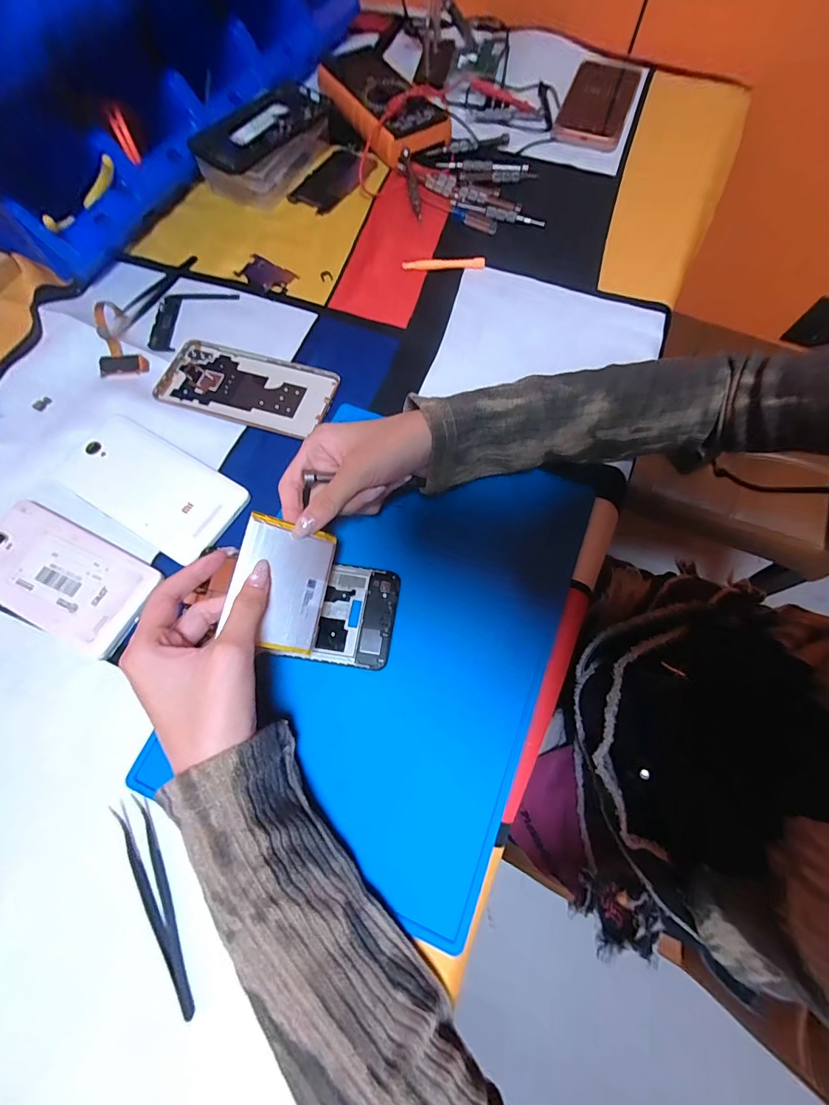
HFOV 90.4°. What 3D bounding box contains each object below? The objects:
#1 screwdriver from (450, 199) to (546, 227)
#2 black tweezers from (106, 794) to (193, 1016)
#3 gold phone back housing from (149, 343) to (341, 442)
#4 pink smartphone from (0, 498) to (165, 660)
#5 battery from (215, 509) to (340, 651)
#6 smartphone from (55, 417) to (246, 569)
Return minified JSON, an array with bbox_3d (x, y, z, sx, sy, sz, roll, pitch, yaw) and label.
[{"bbox_3d":[0.090,-0.369,0.448,0.105,0.011,0.013,19,71,7],"label":"screwdriver"},{"bbox_3d":[-0.149,0.201,0.239,0.018,0.008,0.115,-31,73,-11],"label":"black tweezers"},{"bbox_3d":[-0.151,-0.149,0.370,0.152,0.004,0.073,17,71,6],"label":"gold phone back housing"},{"bbox_3d":[-0.264,0.015,0.306,0.144,0.010,0.072,26,72,9],"label":"pink smartphone"},{"bbox_3d":[-0.085,0.020,0.265,0.058,0.004,0.080,16,72,-22],"label":"battery"},{"bbox_3d":[-0.211,-0.055,0.332,0.148,0.005,0.076,30,73,10],"label":"smartphone"}]

